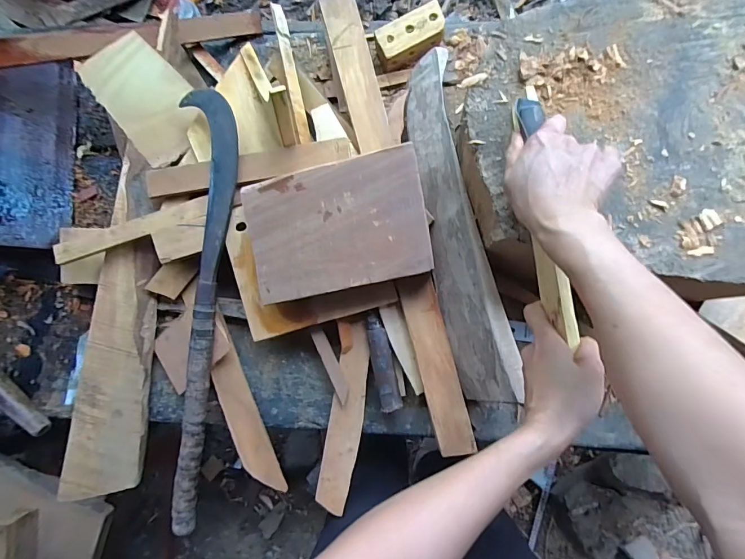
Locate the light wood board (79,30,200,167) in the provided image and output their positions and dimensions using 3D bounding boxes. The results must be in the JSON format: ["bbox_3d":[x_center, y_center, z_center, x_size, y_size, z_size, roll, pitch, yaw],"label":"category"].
[{"bbox_3d":[-0.332,-0.266,0.592,0.112,0.017,0.163,-38,105,-5],"label":"light wood board"}]

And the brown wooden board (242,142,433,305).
[{"bbox_3d":[-0.045,-0.065,0.503,0.221,0.015,0.155,-12,86,5],"label":"brown wooden board"}]

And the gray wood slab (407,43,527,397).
[{"bbox_3d":[0.120,-0.072,0.555,0.091,0.040,0.486,-16,81,45],"label":"gray wood slab"}]

